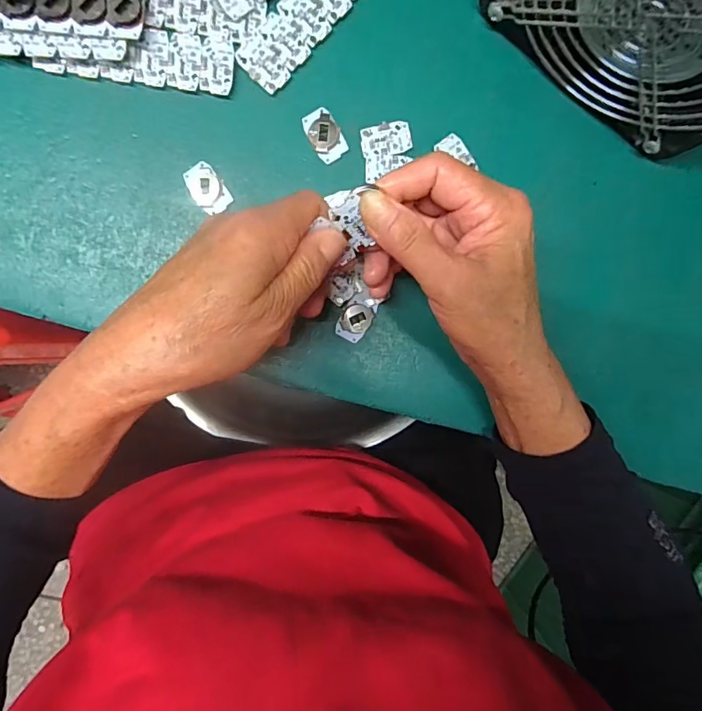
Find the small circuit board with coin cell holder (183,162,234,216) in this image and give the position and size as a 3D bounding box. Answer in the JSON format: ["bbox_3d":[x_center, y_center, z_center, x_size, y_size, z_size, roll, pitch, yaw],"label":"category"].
[{"bbox_3d":[-0.083,-0.097,0.277,0.019,0.005,0.029,-32,96,-2],"label":"small circuit board with coin cell holder"}]

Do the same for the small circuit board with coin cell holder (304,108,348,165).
[{"bbox_3d":[-0.015,-0.129,0.281,0.019,0.004,0.030,-28,96,-2],"label":"small circuit board with coin cell holder"}]

